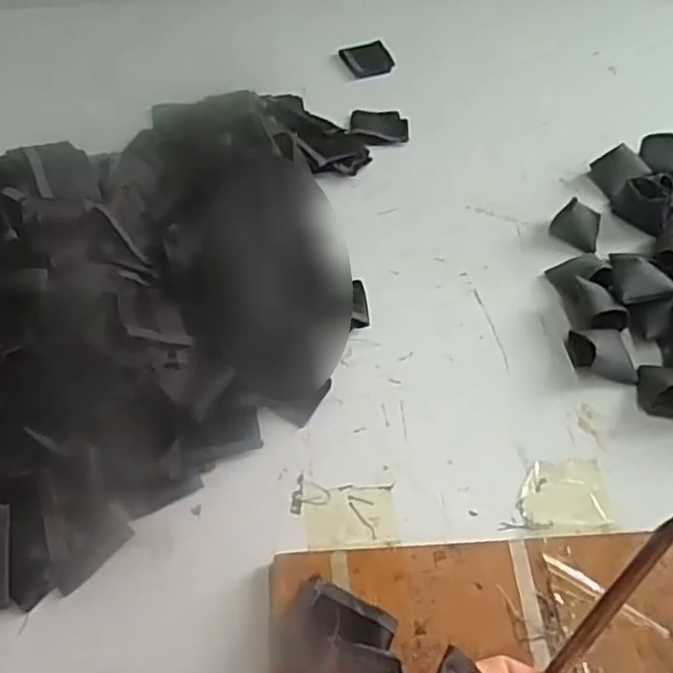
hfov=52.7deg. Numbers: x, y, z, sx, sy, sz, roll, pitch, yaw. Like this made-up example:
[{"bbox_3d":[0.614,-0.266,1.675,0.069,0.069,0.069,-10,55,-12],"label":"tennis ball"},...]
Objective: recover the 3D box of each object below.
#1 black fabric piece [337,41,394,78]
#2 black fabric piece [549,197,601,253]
[{"bbox_3d":[0.033,-0.291,0.712,0.048,0.004,0.055,-17,54,-10],"label":"black fabric piece"},{"bbox_3d":[0.191,-0.089,0.538,0.037,0.023,0.031,20,56,16],"label":"black fabric piece"}]

